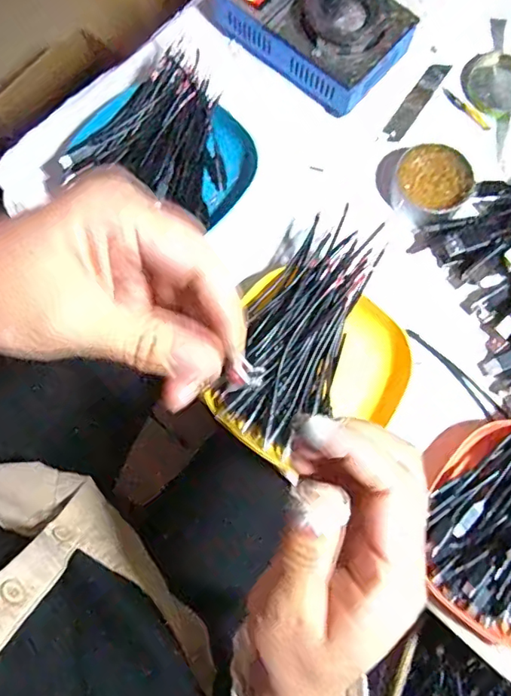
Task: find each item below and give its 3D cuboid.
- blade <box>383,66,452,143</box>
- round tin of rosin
[{"bbox_3d":[0.146,-0.223,0.477,0.018,0.004,0.093,34,80,8],"label":"blade"},{"bbox_3d":[0.147,-0.138,0.445,0.060,0.023,0.060,0,78,1],"label":"round tin of rosin"}]

